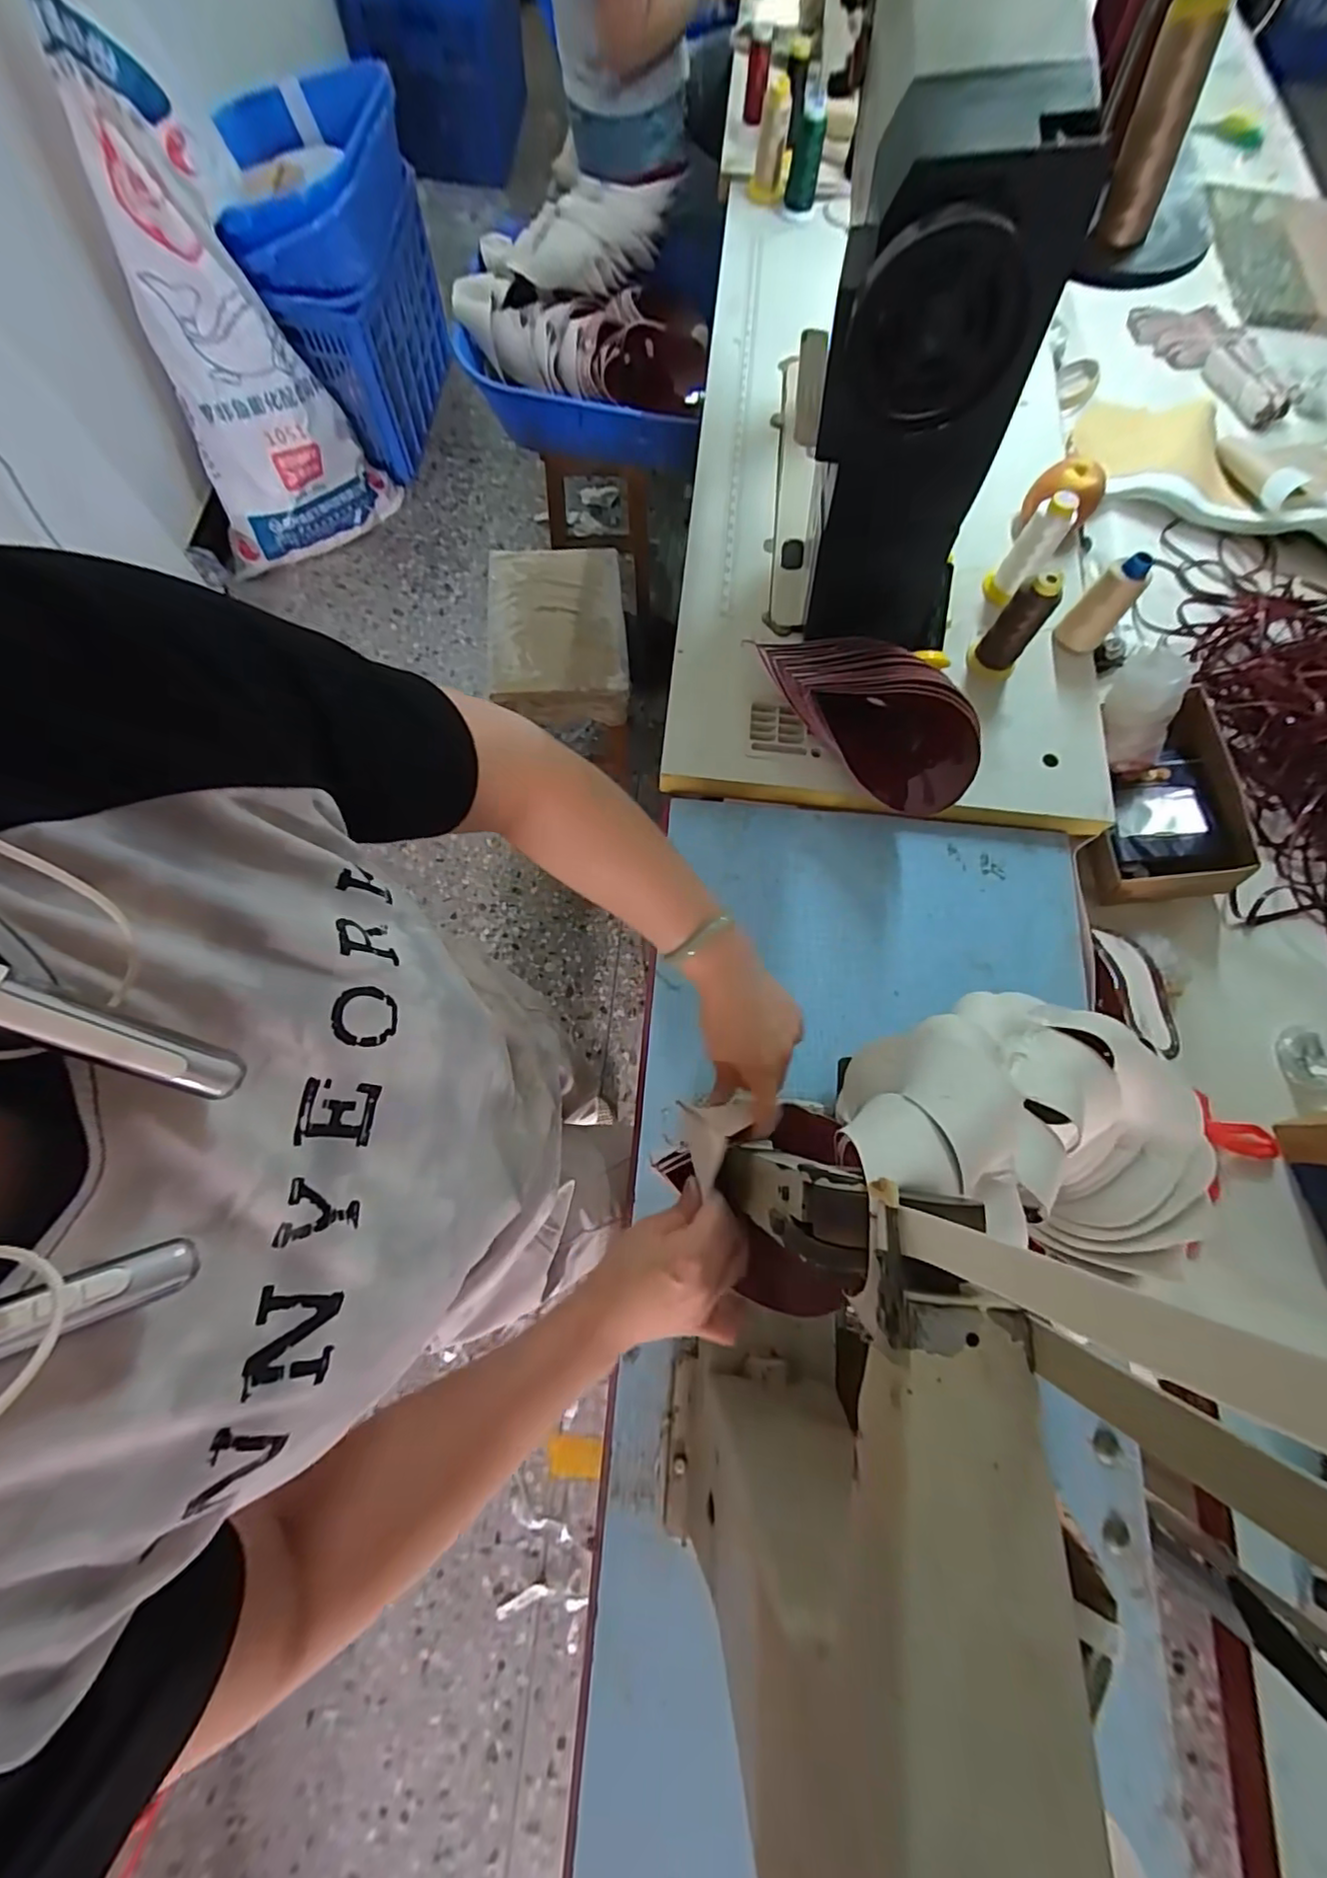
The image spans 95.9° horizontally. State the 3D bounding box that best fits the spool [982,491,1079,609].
[{"bbox_3d":[0.468,-0.498,0.767,0.050,0.129,0.040,39,75,8],"label":"spool"}]

